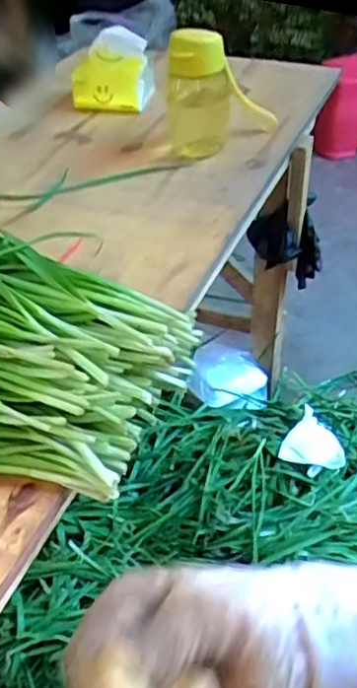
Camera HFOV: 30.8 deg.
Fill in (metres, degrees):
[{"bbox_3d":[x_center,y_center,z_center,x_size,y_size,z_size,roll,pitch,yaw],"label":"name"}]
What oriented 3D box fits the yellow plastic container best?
[{"bbox_3d":[0.050,-0.296,0.749,0.128,0.135,0.093,-2,42,2],"label":"yellow plastic container"}]

